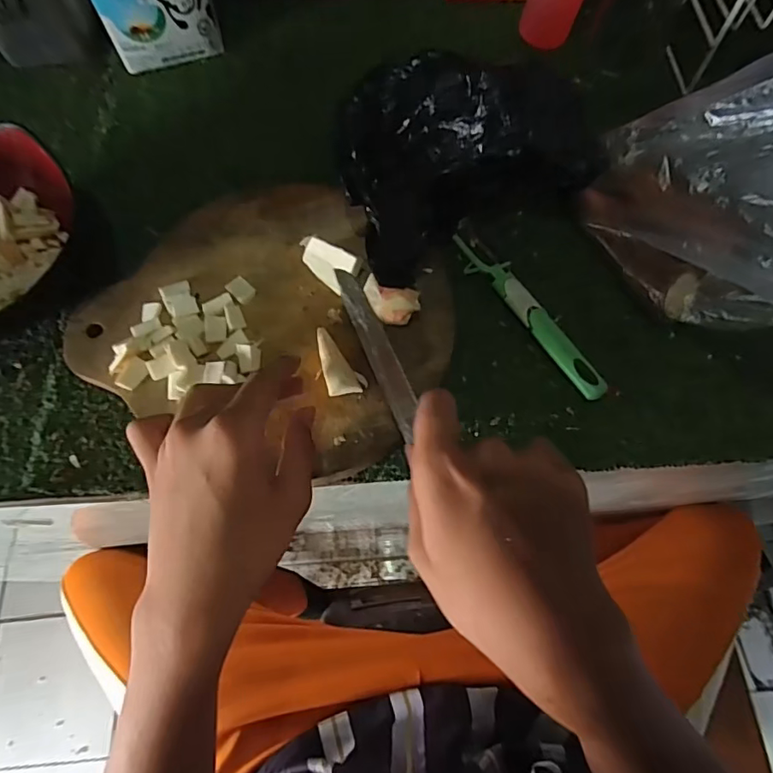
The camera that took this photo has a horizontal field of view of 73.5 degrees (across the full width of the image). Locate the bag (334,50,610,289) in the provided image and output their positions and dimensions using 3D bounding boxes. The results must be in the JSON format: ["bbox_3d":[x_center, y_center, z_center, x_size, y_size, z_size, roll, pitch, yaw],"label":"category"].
[{"bbox_3d":[0.048,-0.163,0.379,0.164,0.105,0.132,-23,69,-9],"label":"bag"}]

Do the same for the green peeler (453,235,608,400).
[{"bbox_3d":[0.104,-0.054,0.384,0.027,0.013,0.158,-30,70,-11],"label":"green peeler"}]

